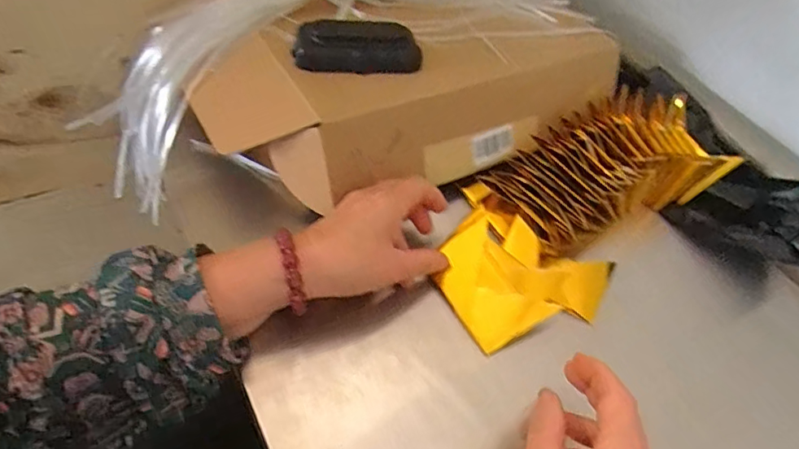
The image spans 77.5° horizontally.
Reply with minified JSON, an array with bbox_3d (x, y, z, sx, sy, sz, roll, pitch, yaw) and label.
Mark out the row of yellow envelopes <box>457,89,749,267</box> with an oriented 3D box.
[{"bbox_3d":[0.205,-0.051,0.500,0.248,0.068,0.122,-24,54,-19],"label":"row of yellow envelopes"}]

